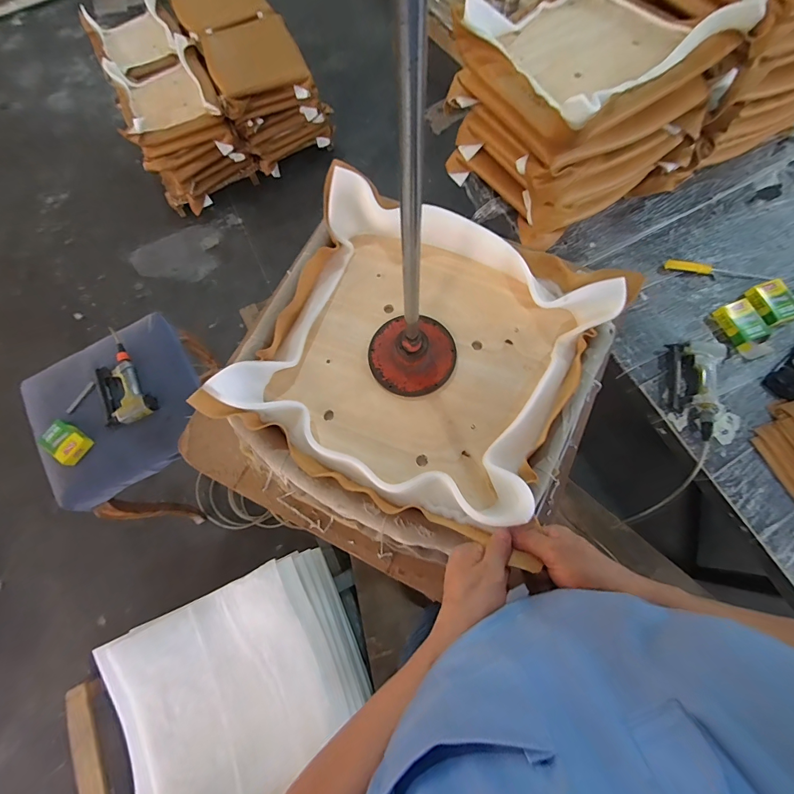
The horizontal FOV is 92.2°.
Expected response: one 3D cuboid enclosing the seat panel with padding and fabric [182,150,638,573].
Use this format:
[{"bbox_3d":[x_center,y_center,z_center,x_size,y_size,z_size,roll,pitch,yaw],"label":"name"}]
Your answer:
[{"bbox_3d":[0.025,-0.071,0.609,0.492,0.104,0.488,25,74,10],"label":"seat panel with padding and fabric"}]

